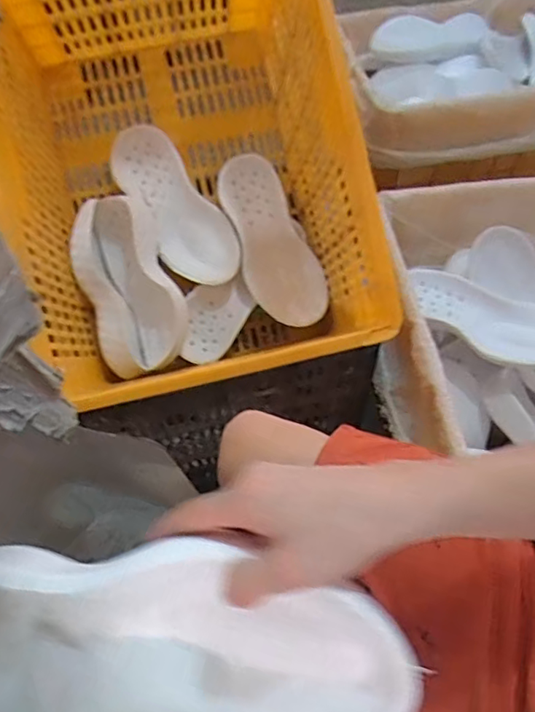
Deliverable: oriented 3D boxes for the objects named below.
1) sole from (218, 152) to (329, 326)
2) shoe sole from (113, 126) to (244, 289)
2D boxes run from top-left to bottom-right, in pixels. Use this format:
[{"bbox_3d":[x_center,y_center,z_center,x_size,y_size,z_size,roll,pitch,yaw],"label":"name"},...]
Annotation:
[{"bbox_3d":[0.006,-0.212,1.027,0.132,0.045,0.329,-20,84,-12],"label":"sole"},{"bbox_3d":[-0.173,-0.276,1.024,0.131,0.054,0.326,-33,87,-20],"label":"shoe sole"}]

